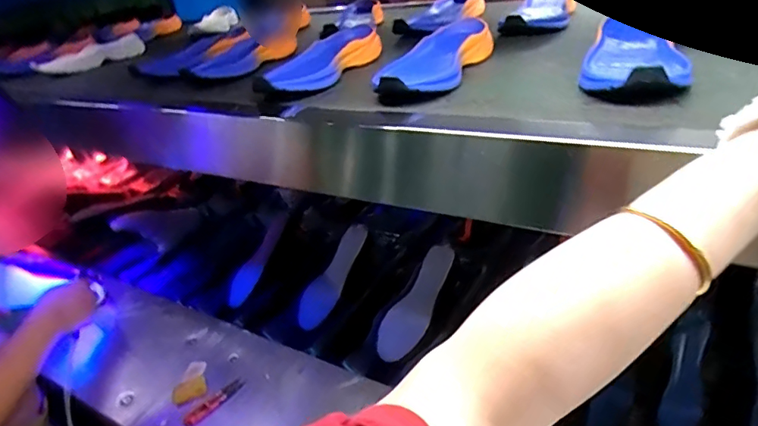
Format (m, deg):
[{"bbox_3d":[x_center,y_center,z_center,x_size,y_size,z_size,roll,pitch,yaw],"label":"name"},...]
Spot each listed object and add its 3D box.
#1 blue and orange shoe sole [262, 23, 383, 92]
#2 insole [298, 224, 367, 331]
[{"bbox_3d":[-0.088,-0.225,0.739,0.090,0.053,0.257,12,32,27],"label":"blue and orange shoe sole"},{"bbox_3d":[-0.090,0.125,1.031,0.060,0.021,0.246,30,67,2],"label":"insole"}]

